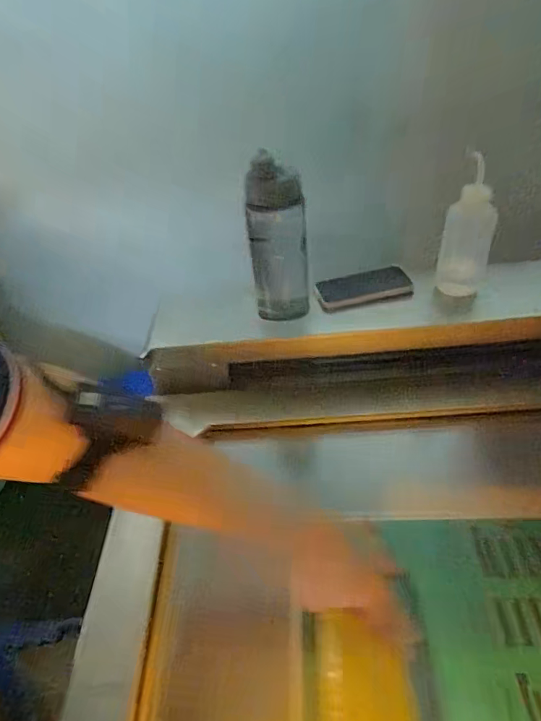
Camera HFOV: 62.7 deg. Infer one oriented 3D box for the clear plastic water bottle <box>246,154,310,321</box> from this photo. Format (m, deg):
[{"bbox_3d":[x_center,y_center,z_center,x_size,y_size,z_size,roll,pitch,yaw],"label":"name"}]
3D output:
[{"bbox_3d":[0.014,-0.178,0.705,0.082,0.289,0.101,-7,42,1],"label":"clear plastic water bottle"}]

